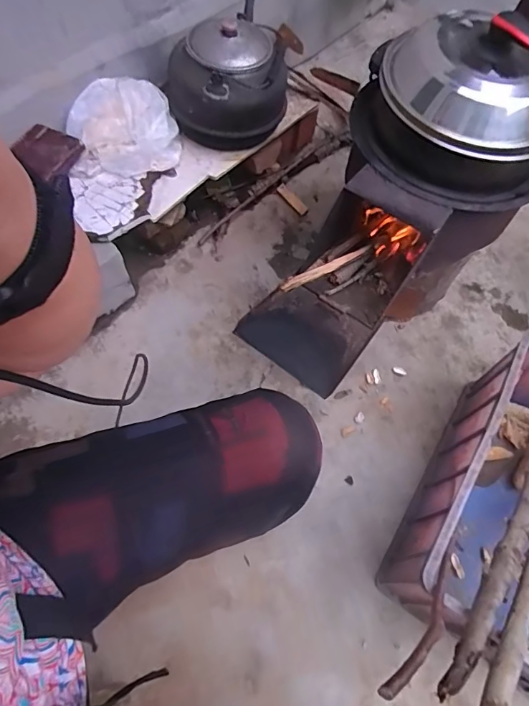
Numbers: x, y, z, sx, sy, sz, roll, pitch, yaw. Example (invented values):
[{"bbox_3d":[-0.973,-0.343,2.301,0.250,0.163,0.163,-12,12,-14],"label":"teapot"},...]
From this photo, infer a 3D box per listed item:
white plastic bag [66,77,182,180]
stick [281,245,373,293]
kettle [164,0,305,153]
[{"bbox_3d":[-0.303,-0.485,0.987,0.220,0.075,0.216,-12,64,-10],"label":"white plastic bag"},{"bbox_3d":[0.117,-0.151,0.790,0.020,0.016,0.257,44,47,17],"label":"stick"},{"bbox_3d":[-0.074,-0.615,1.019,0.279,0.190,0.237,2,64,-4],"label":"kettle"}]

